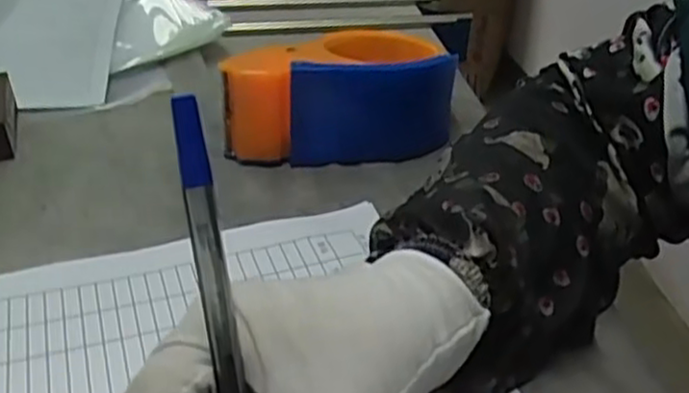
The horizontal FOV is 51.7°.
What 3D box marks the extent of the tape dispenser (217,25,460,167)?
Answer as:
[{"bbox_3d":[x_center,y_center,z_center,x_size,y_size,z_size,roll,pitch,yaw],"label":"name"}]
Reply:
[{"bbox_3d":[-0.004,-0.065,0.426,0.137,0.058,0.090,-4,34,-11],"label":"tape dispenser"}]

